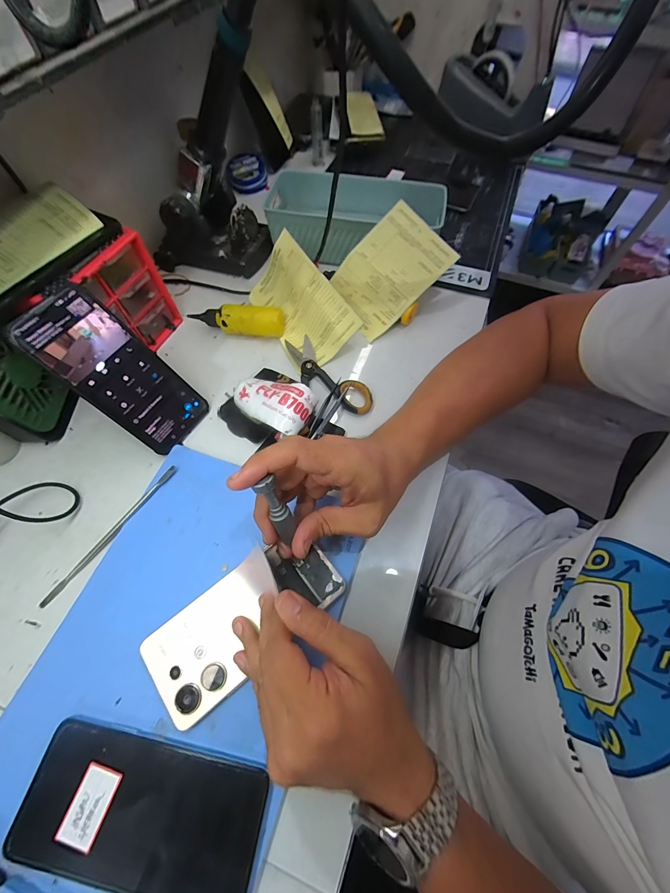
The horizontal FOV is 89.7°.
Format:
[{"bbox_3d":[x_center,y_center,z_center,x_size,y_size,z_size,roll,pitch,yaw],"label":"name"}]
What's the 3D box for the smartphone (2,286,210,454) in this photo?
[{"bbox_3d":[-0.209,-0.070,0.334,0.005,0.164,0.077,5,54,50],"label":"smartphone"}]

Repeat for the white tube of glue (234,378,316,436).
[{"bbox_3d":[-0.064,-0.045,0.373,0.083,0.042,0.060,33,68,14],"label":"white tube of glue"}]

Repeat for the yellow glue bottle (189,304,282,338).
[{"bbox_3d":[-0.126,-0.162,0.434,0.121,0.034,0.028,5,64,2],"label":"yellow glue bottle"}]

